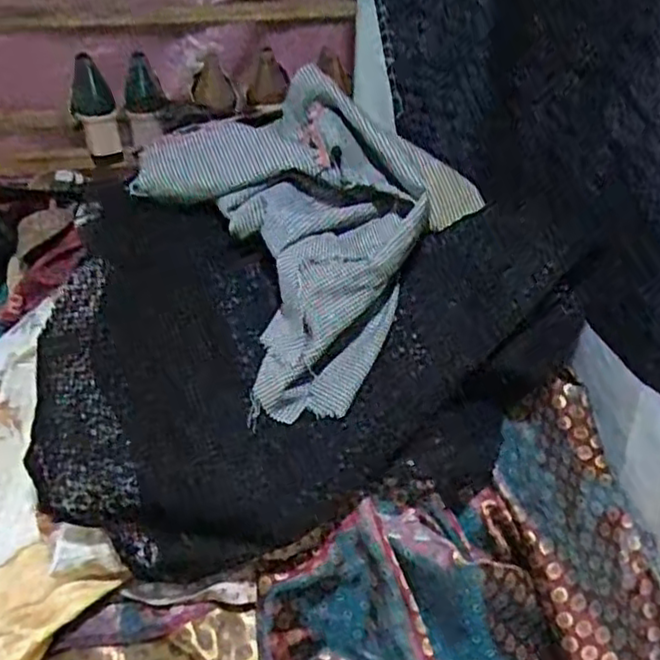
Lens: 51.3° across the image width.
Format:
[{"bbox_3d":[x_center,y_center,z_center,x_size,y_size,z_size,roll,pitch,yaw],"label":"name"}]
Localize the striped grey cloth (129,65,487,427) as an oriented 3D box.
[{"bbox_3d":[-0.048,-0.109,0.683,0.305,0.182,0.278,27,44,28],"label":"striped grey cloth"}]

